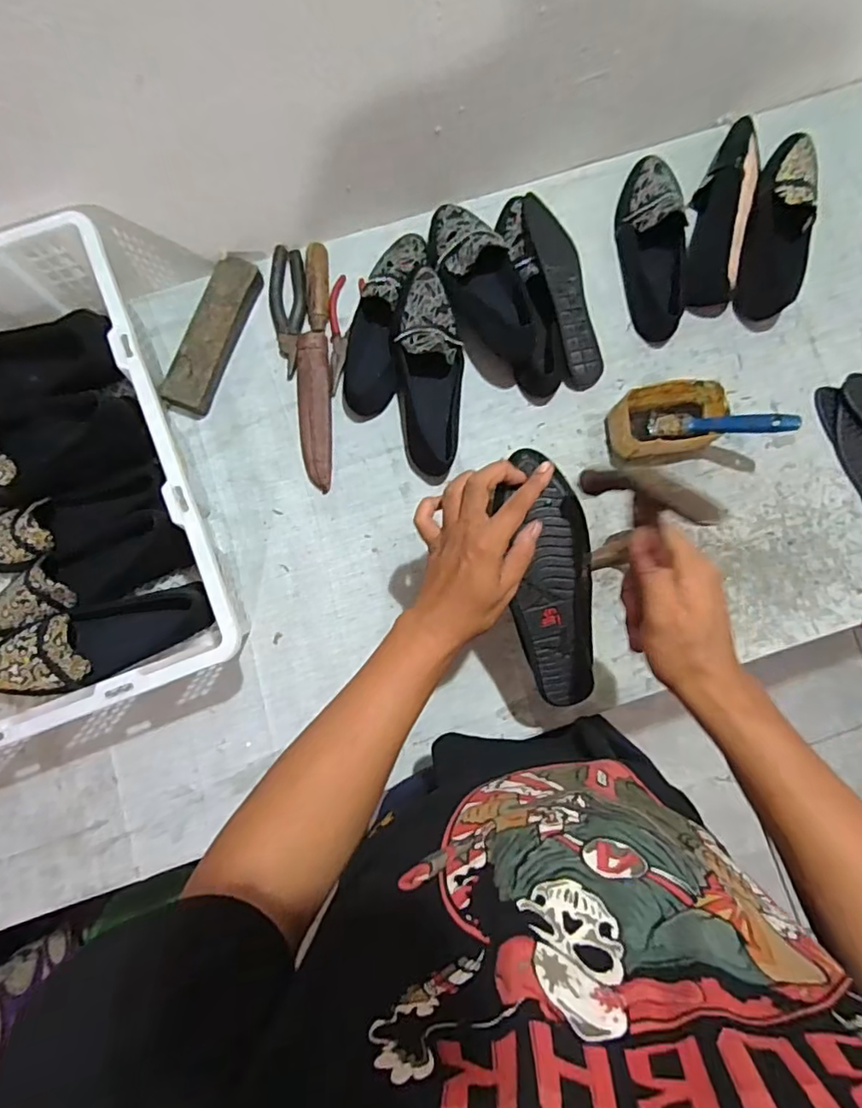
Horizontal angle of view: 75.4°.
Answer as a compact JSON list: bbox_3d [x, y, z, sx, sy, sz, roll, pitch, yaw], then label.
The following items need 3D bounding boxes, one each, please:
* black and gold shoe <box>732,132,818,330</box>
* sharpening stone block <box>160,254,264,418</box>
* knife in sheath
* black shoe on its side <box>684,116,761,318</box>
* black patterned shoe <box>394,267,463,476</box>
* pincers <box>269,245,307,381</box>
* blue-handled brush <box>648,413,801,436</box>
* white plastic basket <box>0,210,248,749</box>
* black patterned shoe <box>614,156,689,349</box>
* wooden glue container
[{"bbox_3d":[0.443,-0.414,0.704,0.081,0.062,0.233,16,83,2],"label":"black and gold shoe"},{"bbox_3d":[-0.270,-0.268,0.690,0.054,0.041,0.196,19,83,2],"label":"sharpening stone block"},{"bbox_3d":[-0.147,-0.235,0.701,0.040,0.031,0.305,-2,83,0],"label":"knife in sheath"},{"bbox_3d":[0.376,-0.442,0.715,0.071,0.054,0.259,14,83,2],"label":"black shoe on its side"},{"bbox_3d":[-0.002,-0.217,0.673,0.080,0.076,0.231,0,83,0],"label":"black patterned shoe"},{"bbox_3d":[-0.181,-0.308,0.709,0.045,0.017,0.166,-3,83,0],"label":"pincers"},{"bbox_3d":[0.338,-0.154,0.654,0.157,0.020,0.032,7,81,32],"label":"blue-handled brush"},{"bbox_3d":[-0.420,-0.058,0.603,0.345,0.171,0.471,-21,83,-3],"label":"white plastic basket"},{"bbox_3d":[0.286,-0.397,0.706,0.081,0.054,0.241,-2,83,0],"label":"black patterned shoe"},{"bbox_3d":[0.283,-0.159,0.675,0.133,0.057,0.087,-11,83,-1],"label":"wooden glue container"}]

